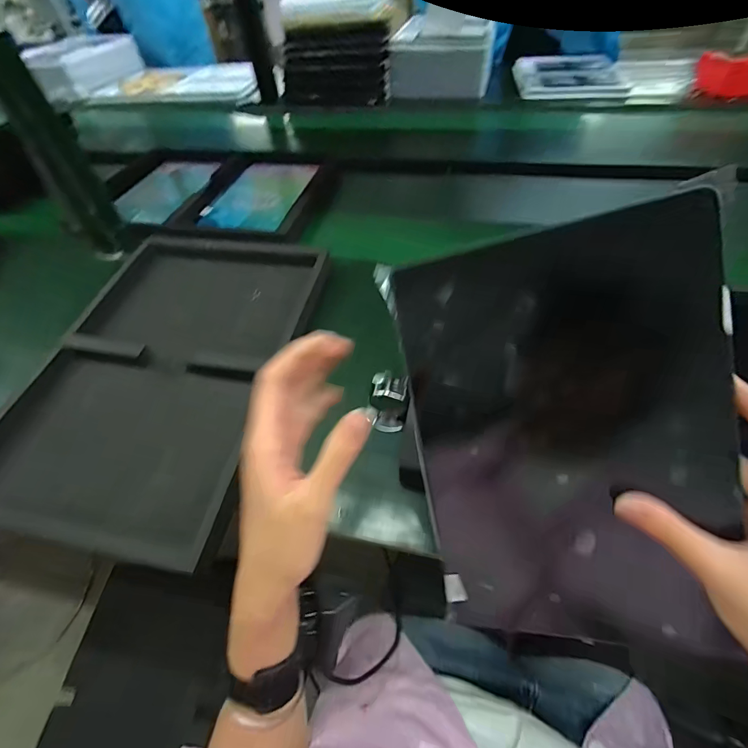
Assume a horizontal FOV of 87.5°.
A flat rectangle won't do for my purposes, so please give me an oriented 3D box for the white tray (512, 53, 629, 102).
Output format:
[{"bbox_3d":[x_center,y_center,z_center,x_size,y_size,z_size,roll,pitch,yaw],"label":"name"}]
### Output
[{"bbox_3d":[0.563,-0.867,1.133,0.292,0.030,0.389,9,51,9],"label":"white tray"}]

